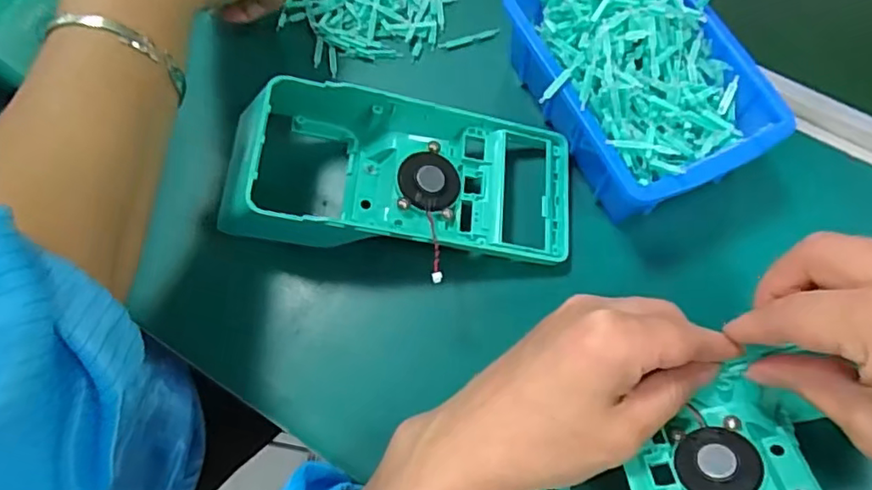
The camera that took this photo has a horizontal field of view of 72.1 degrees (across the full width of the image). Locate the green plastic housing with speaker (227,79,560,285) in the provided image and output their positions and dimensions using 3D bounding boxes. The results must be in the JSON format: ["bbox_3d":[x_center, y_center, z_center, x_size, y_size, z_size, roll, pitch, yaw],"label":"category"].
[{"bbox_3d":[-0.018,-0.034,0.316,0.182,0.051,0.093,3,68,5],"label":"green plastic housing with speaker"}]

